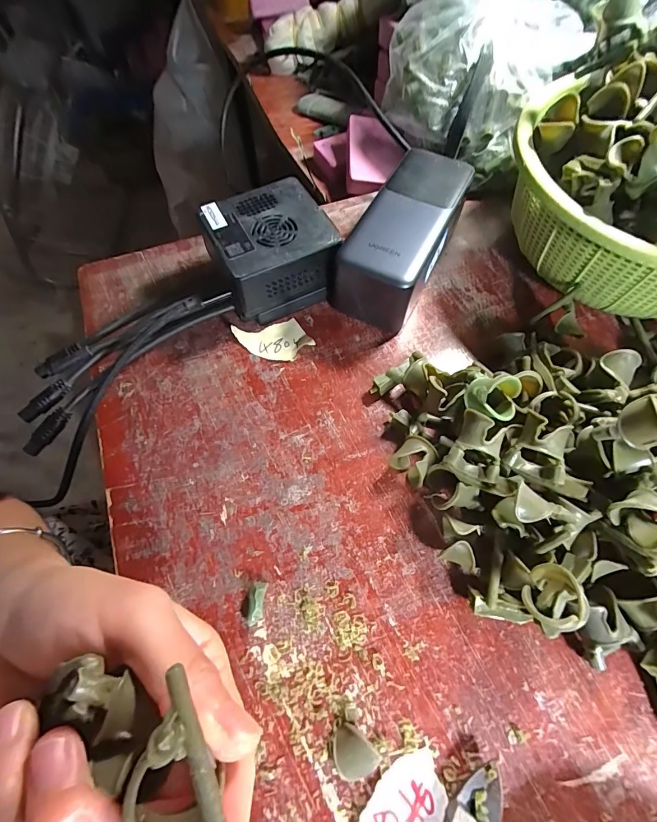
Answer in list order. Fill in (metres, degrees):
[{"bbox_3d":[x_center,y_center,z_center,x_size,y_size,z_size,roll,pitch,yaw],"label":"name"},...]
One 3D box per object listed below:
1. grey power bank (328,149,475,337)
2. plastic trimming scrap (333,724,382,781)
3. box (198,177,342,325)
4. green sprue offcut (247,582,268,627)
[{"bbox_3d":[0.054,-0.123,0.275,0.058,0.053,0.126,25,67,12],"label":"grey power bank"},{"bbox_3d":[0.010,0.152,0.169,0.018,0.008,0.020,-41,71,-17],"label":"plastic trimming scrap"},{"bbox_3d":[-0.040,-0.112,0.270,0.077,0.051,0.074,-23,66,-10],"label":"box"},{"bbox_3d":[-0.037,0.097,0.192,0.008,0.004,0.021,9,84,5],"label":"green sprue offcut"}]

